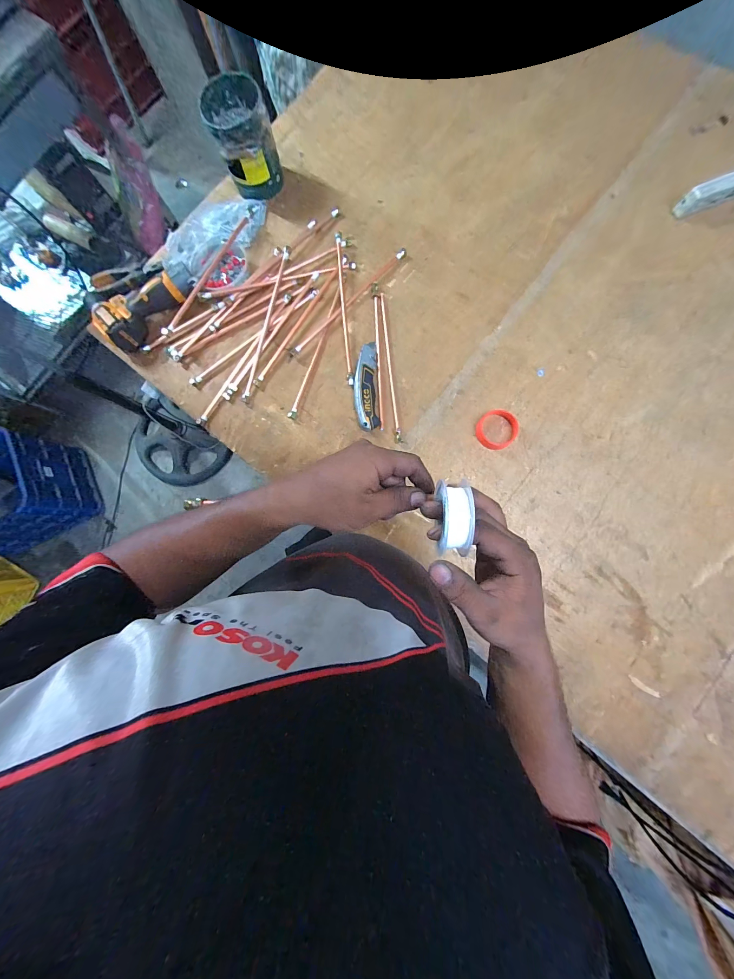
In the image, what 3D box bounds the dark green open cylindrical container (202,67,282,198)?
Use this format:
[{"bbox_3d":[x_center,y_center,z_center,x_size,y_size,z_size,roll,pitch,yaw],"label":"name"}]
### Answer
[{"bbox_3d":[-0.234,-0.676,0.604,0.105,0.135,0.109,-1,84,5],"label":"dark green open cylindrical container"}]

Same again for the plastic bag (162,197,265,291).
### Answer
[{"bbox_3d":[-0.321,-0.512,0.632,0.180,0.045,0.227,9,84,6],"label":"plastic bag"}]

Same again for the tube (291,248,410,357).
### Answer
[{"bbox_3d":[-0.036,-0.364,0.602,0.298,0.009,0.016,-43,82,-1],"label":"tube"}]

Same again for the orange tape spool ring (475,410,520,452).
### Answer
[{"bbox_3d":[0.232,-0.106,0.547,0.069,0.016,0.068,-1,84,5],"label":"orange tape spool ring"}]

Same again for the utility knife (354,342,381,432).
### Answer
[{"bbox_3d":[-0.002,-0.194,0.577,0.044,0.023,0.171,-3,83,4],"label":"utility knife"}]

